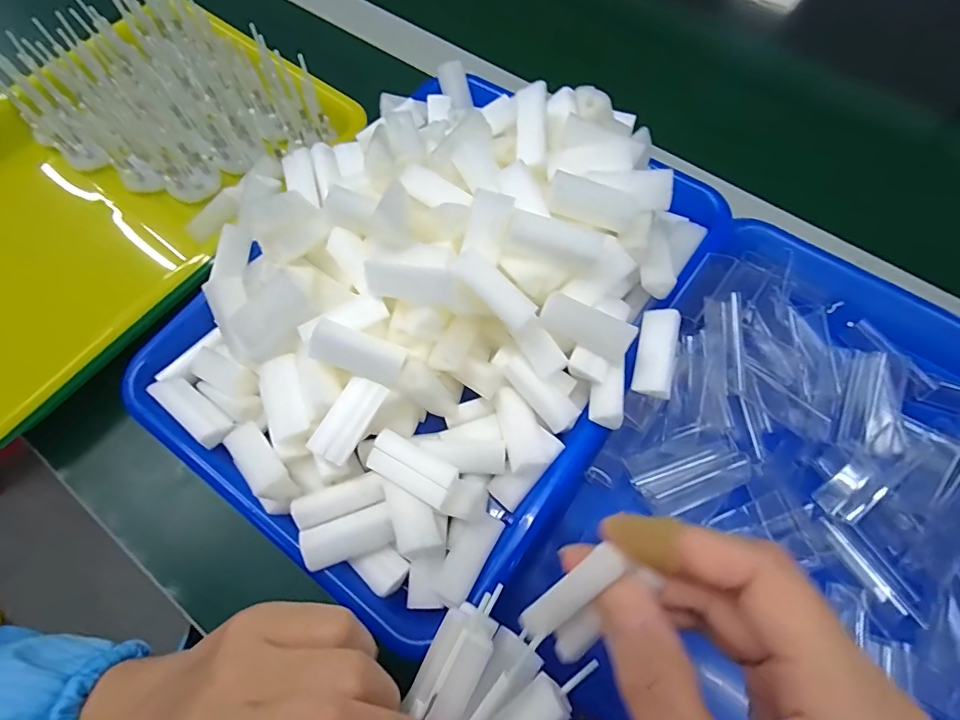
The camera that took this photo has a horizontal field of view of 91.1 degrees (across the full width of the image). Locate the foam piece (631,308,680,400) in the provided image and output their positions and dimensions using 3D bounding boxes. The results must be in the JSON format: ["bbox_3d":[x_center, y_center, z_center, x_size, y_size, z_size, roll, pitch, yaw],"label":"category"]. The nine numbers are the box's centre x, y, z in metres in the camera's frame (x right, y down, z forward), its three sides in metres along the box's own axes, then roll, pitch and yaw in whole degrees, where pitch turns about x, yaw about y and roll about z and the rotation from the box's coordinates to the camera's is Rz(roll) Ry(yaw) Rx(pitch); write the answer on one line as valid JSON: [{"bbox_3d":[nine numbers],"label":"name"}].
[{"bbox_3d":[0.095,-0.004,0.252,0.020,0.010,0.047,10,83,5],"label":"foam piece"}]

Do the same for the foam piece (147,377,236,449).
[{"bbox_3d":[-0.161,0.027,0.262,0.050,0.012,0.017,36,73,14],"label":"foam piece"}]

